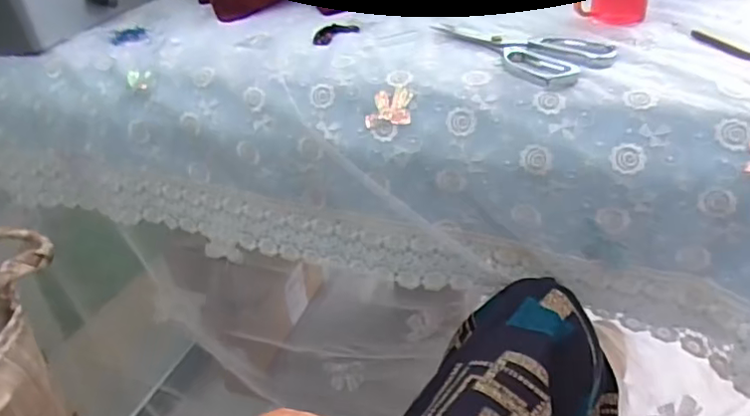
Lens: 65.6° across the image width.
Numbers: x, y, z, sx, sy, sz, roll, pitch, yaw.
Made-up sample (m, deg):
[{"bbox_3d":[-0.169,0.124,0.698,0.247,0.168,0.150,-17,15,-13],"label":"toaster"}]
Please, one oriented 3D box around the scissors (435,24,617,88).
[{"bbox_3d":[0.132,-0.156,0.552,0.089,0.008,0.187,-22,36,-23],"label":"scissors"}]

